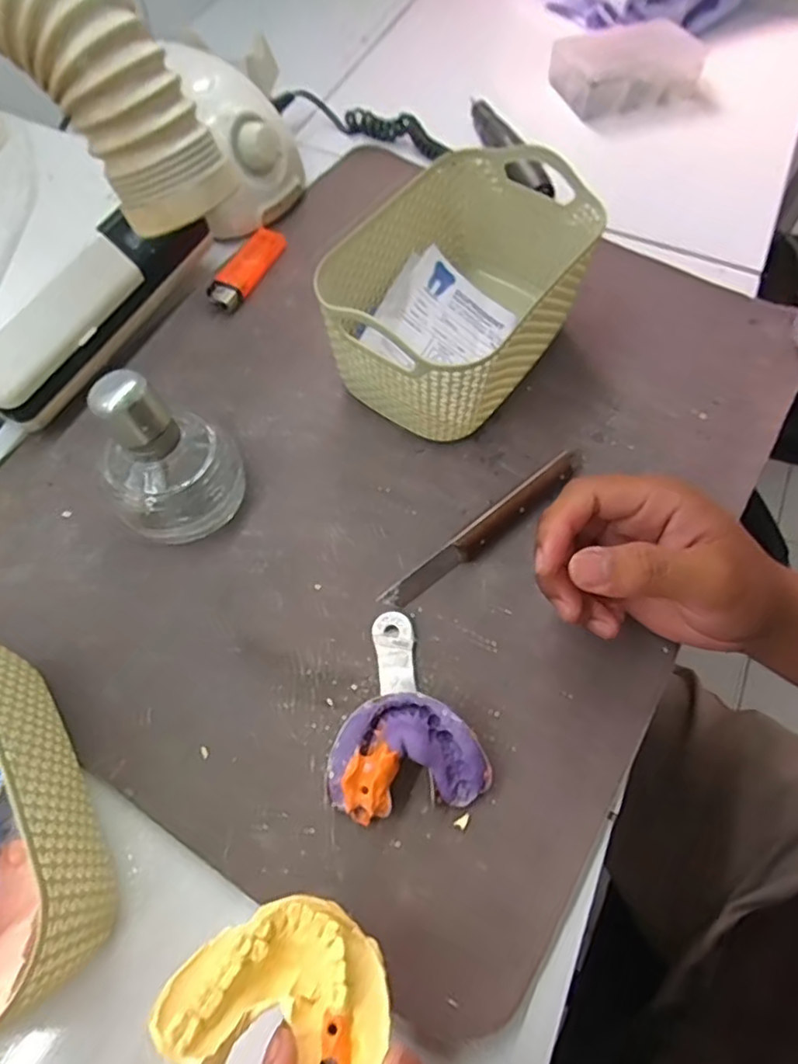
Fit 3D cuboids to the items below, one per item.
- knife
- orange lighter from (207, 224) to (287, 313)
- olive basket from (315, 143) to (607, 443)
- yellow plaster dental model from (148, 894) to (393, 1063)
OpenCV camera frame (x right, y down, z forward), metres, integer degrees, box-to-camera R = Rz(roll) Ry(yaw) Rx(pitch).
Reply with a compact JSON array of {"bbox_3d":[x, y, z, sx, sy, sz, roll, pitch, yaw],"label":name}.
[{"bbox_3d":[0.051,-0.002,0.347,0.143,0.019,0.014,-36,69,-17],"label":"knife"},{"bbox_3d":[-0.112,-0.195,0.449,0.025,0.015,0.083,20,65,9],"label":"orange lighter"},{"bbox_3d":[0.036,-0.144,0.381,0.115,0.086,0.169,34,68,15],"label":"olive basket"},{"bbox_3d":[-0.039,0.157,0.209,0.070,0.026,0.055,24,47,6],"label":"yellow plaster dental model"}]

